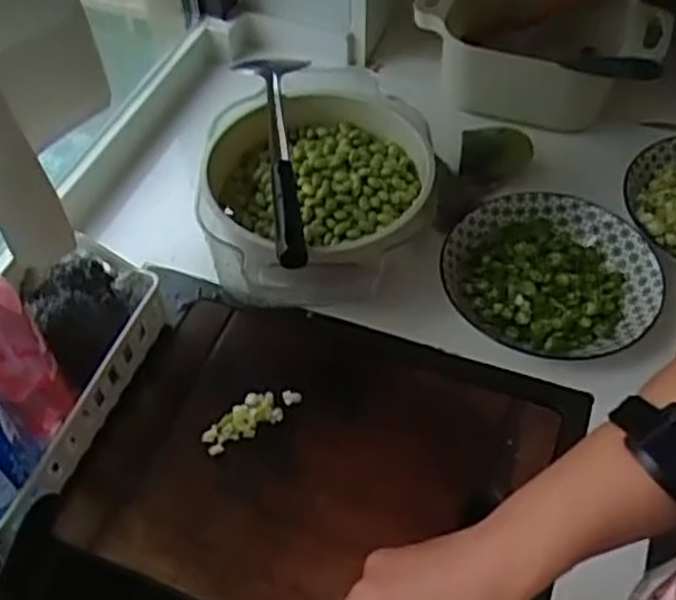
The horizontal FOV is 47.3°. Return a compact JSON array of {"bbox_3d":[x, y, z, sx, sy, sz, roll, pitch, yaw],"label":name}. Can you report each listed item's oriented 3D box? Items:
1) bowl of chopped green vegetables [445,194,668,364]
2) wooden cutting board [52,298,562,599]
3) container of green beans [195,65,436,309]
[{"bbox_3d":[0.203,-0.023,0.751,0.199,0.042,0.179,5,52,4],"label":"bowl of chopped green vegetables"},{"bbox_3d":[-0.022,0.134,0.655,0.362,0.021,0.272,17,54,13],"label":"wooden cutting board"},{"bbox_3d":[-0.021,-0.107,0.762,0.214,0.117,0.257,-2,52,-2],"label":"container of green beans"}]

